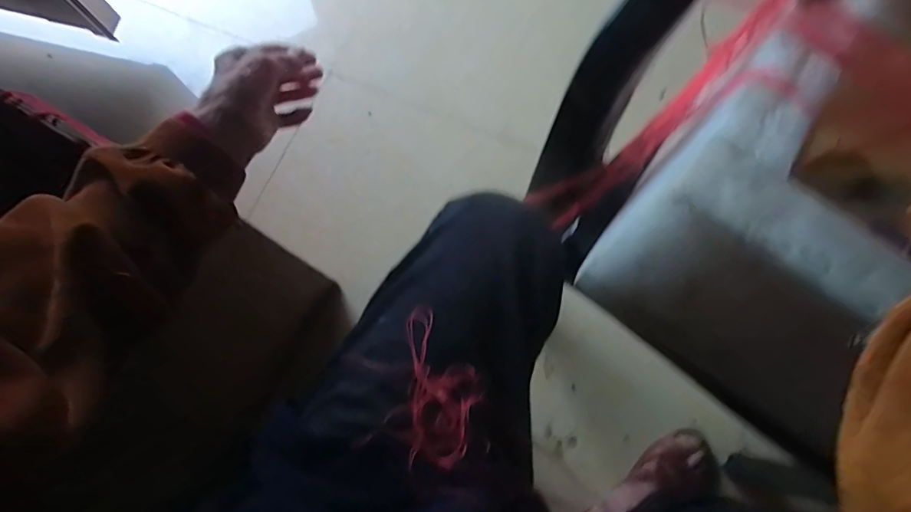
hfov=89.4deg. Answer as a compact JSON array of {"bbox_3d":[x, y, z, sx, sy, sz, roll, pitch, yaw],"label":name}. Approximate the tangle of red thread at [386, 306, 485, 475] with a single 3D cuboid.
[{"bbox_3d":[-0.011,0.075,0.265,0.047,0.012,0.082,11,77,3],"label":"tangle of red thread"}]

